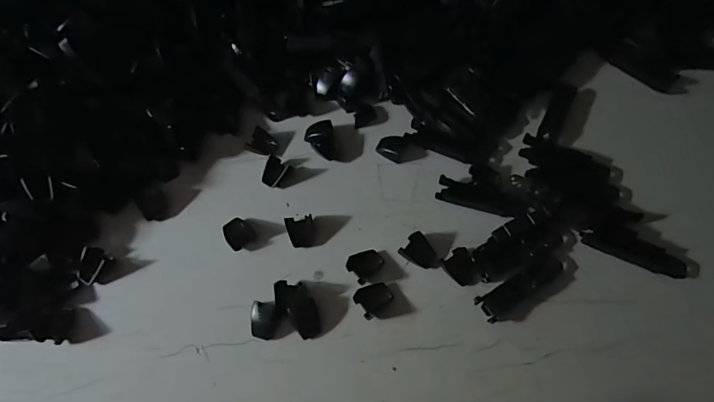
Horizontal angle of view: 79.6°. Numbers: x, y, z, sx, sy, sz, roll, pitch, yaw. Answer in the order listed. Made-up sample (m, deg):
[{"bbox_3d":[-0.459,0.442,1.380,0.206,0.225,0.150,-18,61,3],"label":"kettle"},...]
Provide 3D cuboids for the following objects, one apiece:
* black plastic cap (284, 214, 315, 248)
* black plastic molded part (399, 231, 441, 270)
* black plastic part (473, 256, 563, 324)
[{"bbox_3d":[-0.040,0.021,0.303,0.018,0.009,0.023,-9,64,-3],"label":"black plastic cap"},{"bbox_3d":[0.045,0.035,0.292,0.027,0.010,0.018,35,70,17],"label":"black plastic molded part"},{"bbox_3d":[0.107,0.055,0.279,0.063,0.008,0.016,-30,67,-12],"label":"black plastic part"}]

